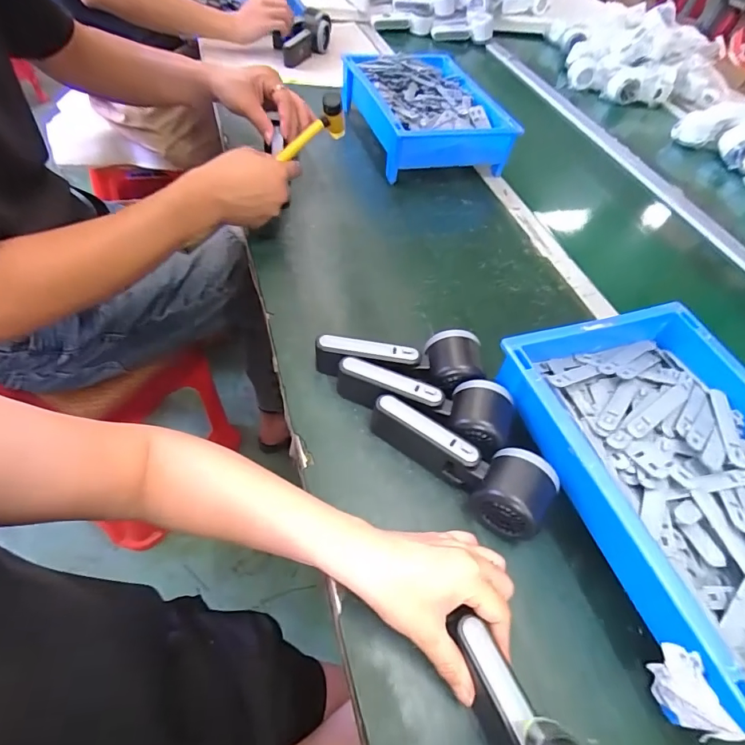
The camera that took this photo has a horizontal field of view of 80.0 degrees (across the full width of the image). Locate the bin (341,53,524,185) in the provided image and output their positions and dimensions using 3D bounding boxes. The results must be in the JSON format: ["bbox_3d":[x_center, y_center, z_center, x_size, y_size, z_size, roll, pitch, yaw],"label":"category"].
[{"bbox_3d":[0.090,-0.450,0.778,0.218,0.089,0.294,-12,56,-19],"label":"bin"}]

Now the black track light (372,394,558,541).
[{"bbox_3d":[0.075,0.075,0.390,0.162,0.049,0.057,34,54,16],"label":"black track light"}]

